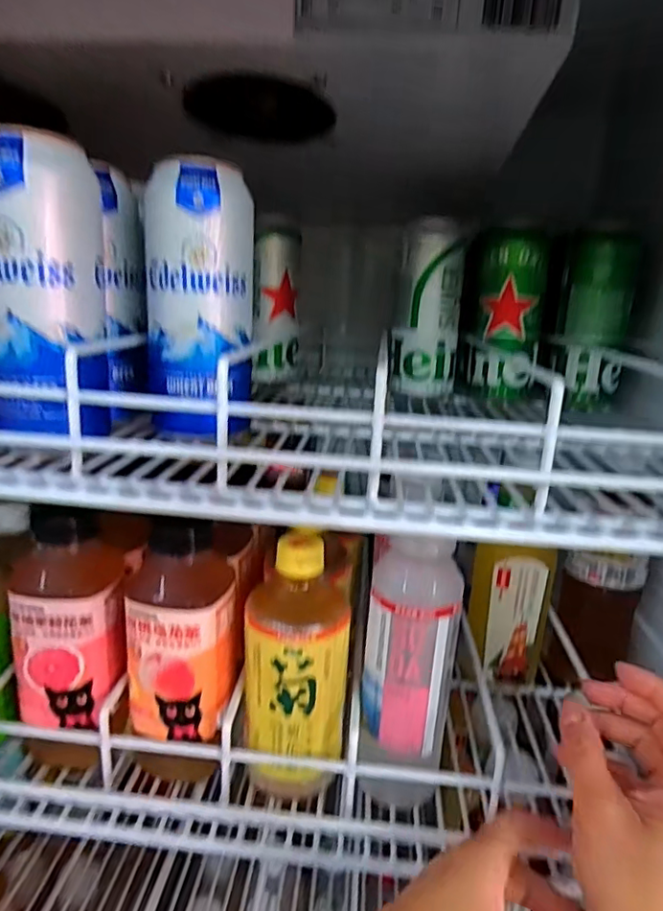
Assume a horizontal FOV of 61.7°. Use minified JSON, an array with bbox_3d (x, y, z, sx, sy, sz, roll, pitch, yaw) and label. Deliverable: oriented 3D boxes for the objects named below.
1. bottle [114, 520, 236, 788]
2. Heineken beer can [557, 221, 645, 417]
[{"bbox_3d":[-0.101,0.130,0.370,0.074,0.176,0.058,-2,17,-14],"label":"bottle"},{"bbox_3d":[0.252,-0.127,0.533,0.065,0.163,0.057,10,18,22],"label":"Heineken beer can"}]

